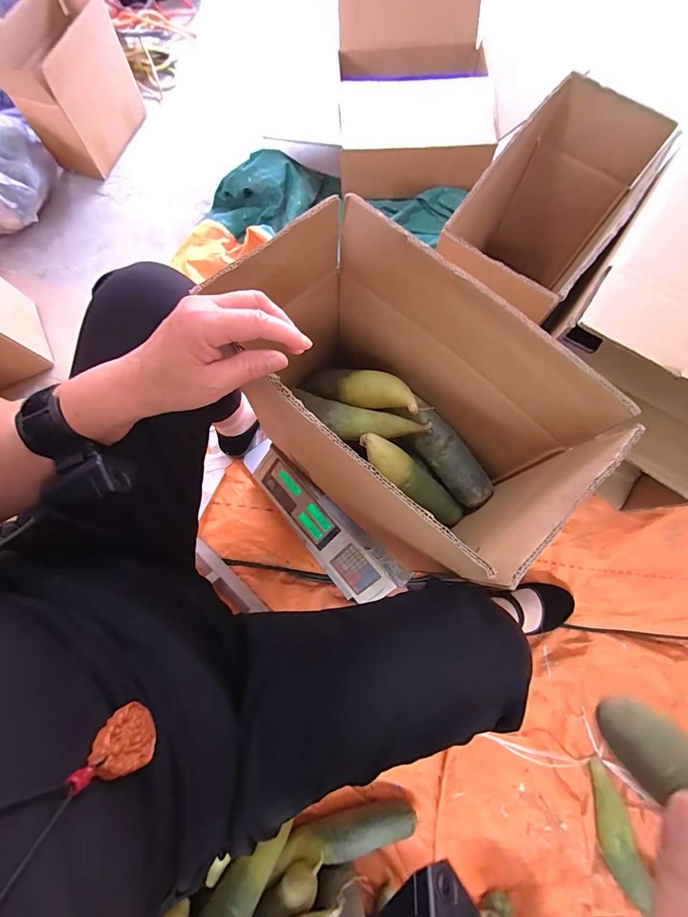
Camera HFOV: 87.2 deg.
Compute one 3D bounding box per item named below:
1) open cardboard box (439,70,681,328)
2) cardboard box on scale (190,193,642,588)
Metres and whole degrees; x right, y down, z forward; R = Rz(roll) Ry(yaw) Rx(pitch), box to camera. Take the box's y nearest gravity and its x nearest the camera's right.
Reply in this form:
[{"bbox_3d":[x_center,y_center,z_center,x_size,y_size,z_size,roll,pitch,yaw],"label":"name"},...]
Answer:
[{"bbox_3d":[0.304,-0.352,0.616,0.187,0.257,0.375,35,79,8],"label":"open cardboard box"},{"bbox_3d":[0.055,-0.059,0.418,0.345,0.248,0.193,43,80,10],"label":"cardboard box on scale"}]

